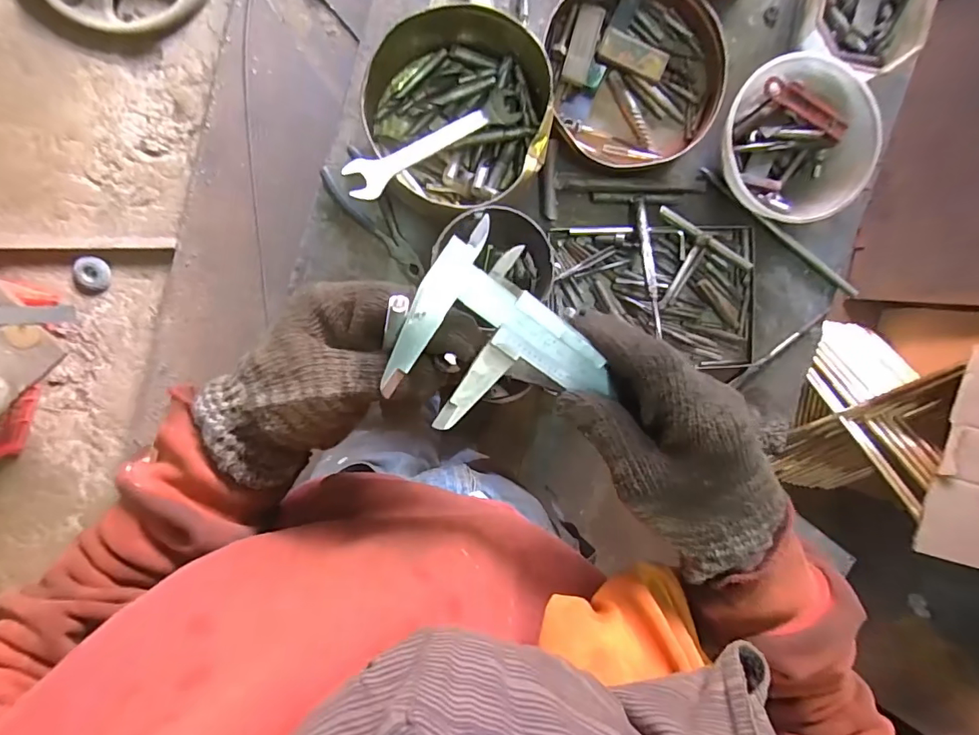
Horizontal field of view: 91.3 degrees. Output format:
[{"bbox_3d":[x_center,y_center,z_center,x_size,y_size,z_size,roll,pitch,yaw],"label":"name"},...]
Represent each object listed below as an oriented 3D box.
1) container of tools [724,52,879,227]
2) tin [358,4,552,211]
[{"bbox_3d":[0.338,-0.250,0.536,0.172,0.061,0.165,0,96,-4],"label":"container of tools"},{"bbox_3d":[-0.033,-0.270,0.508,0.182,0.074,0.185,0,96,-4],"label":"tin"}]

